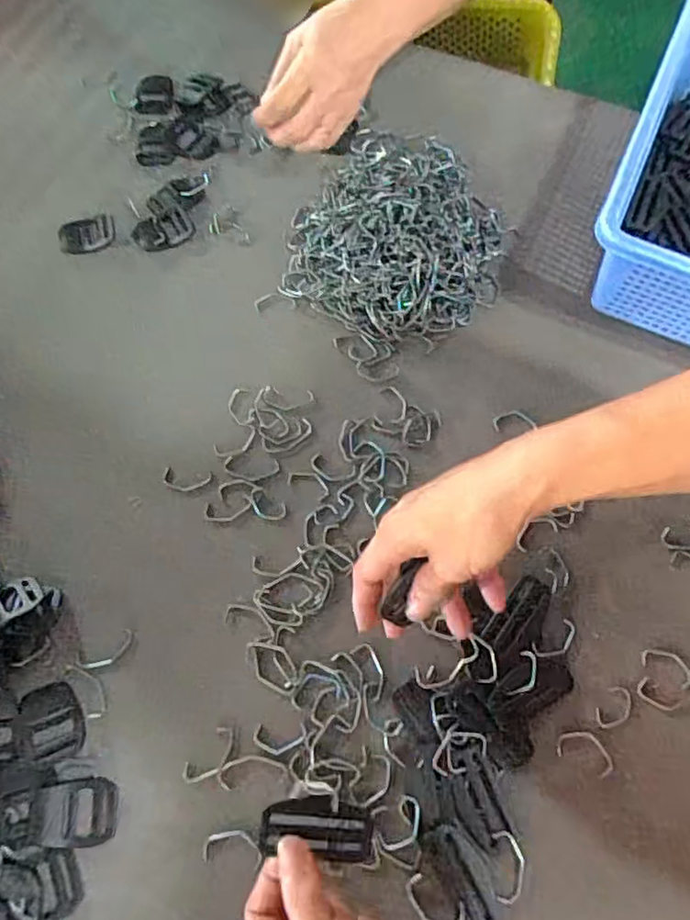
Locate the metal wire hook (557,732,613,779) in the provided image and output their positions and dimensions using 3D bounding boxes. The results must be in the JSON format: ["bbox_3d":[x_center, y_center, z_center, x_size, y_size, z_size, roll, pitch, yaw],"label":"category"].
[{"bbox_3d":[0.149,0.179,0.382,0.035,0.004,0.021,26,72,10],"label":"metal wire hook"}]

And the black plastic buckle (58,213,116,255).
[{"bbox_3d":[-0.217,-0.190,0.522,0.045,0.007,0.034,-18,70,-6],"label":"black plastic buckle"}]

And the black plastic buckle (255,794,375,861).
[{"bbox_3d":[-0.014,0.189,0.319,0.058,0.009,0.027,14,69,-9],"label":"black plastic buckle"}]

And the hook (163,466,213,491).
[{"bbox_3d":[-0.113,0.014,0.444,0.035,0.004,0.016,6,69,3],"label":"hook"}]

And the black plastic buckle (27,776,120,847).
[{"bbox_3d":[-0.160,0.208,0.367,0.049,0.005,0.035,0,69,1],"label":"black plastic buckle"}]

